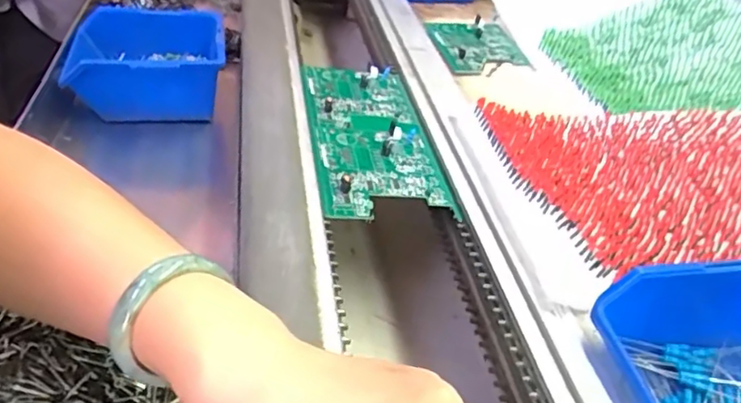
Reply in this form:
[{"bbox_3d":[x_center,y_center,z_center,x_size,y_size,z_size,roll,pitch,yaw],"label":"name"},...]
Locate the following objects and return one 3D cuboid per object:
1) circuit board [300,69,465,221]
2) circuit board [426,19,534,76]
[{"bbox_3d":[-0.001,-0.056,0.478,0.092,0.012,0.207,0,38,-13],"label":"circuit board"},{"bbox_3d":[0.119,-0.173,0.661,0.094,0.018,0.101,-5,39,-19],"label":"circuit board"}]

